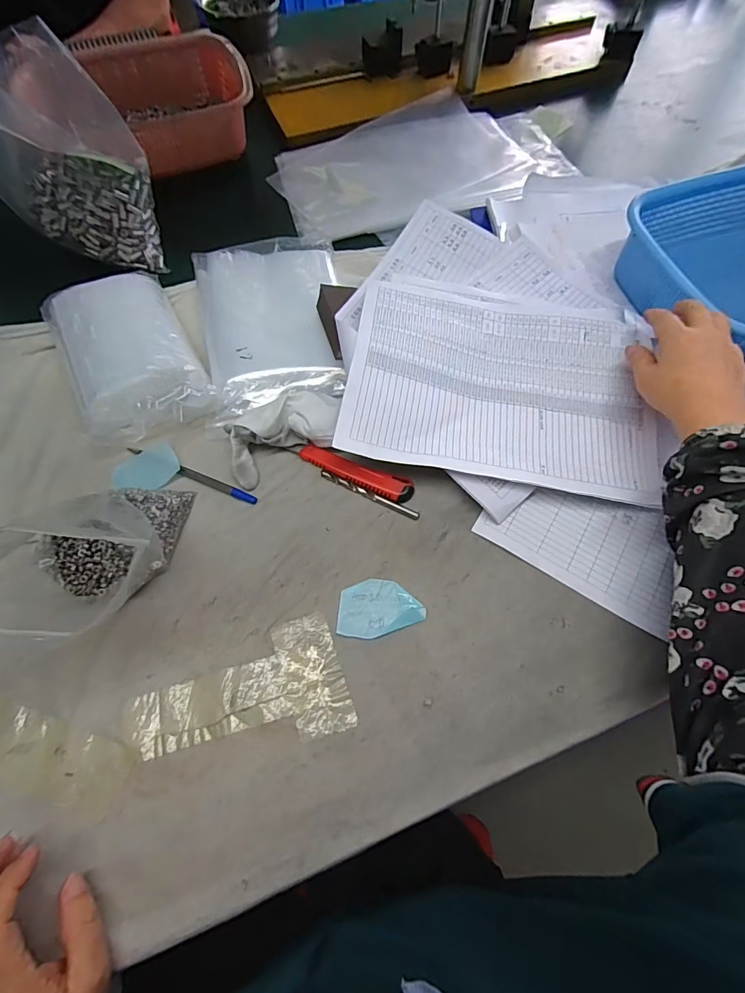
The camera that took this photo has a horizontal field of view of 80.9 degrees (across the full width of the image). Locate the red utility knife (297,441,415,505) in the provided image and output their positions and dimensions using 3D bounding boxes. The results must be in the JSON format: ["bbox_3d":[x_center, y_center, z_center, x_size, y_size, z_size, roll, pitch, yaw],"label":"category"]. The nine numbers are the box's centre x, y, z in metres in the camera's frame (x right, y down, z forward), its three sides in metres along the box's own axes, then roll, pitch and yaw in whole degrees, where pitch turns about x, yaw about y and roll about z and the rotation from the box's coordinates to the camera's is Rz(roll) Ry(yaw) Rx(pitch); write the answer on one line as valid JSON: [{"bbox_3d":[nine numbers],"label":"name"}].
[{"bbox_3d":[-0.016,-0.022,0.416,0.114,0.008,0.023,22,67,10],"label":"red utility knife"}]

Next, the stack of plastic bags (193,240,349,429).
[{"bbox_3d":[-0.110,-0.197,0.479,0.153,0.024,0.235,-11,66,-5],"label":"stack of plastic bags"}]

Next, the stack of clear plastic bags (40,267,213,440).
[{"bbox_3d":[-0.252,-0.150,0.443,0.120,0.031,0.203,-27,68,-12],"label":"stack of clear plastic bags"}]

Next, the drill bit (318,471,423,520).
[{"bbox_3d":[-0.003,-0.001,0.407,0.100,0.007,0.008,24,67,10],"label":"drill bit"}]

